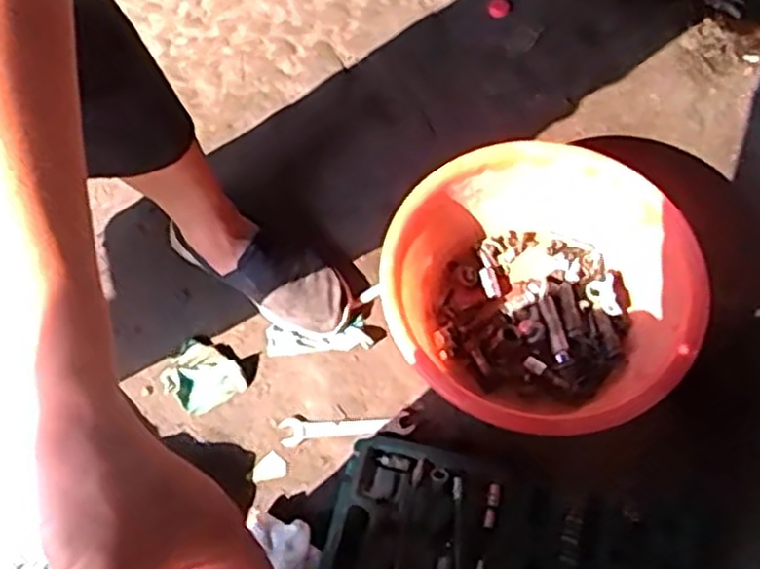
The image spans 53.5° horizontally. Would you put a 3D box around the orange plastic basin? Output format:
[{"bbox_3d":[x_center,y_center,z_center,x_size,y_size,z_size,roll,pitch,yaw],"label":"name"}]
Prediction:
[{"bbox_3d":[0.188,0.003,0.923,0.361,0.116,0.329,0,62,0],"label":"orange plastic basin"}]

